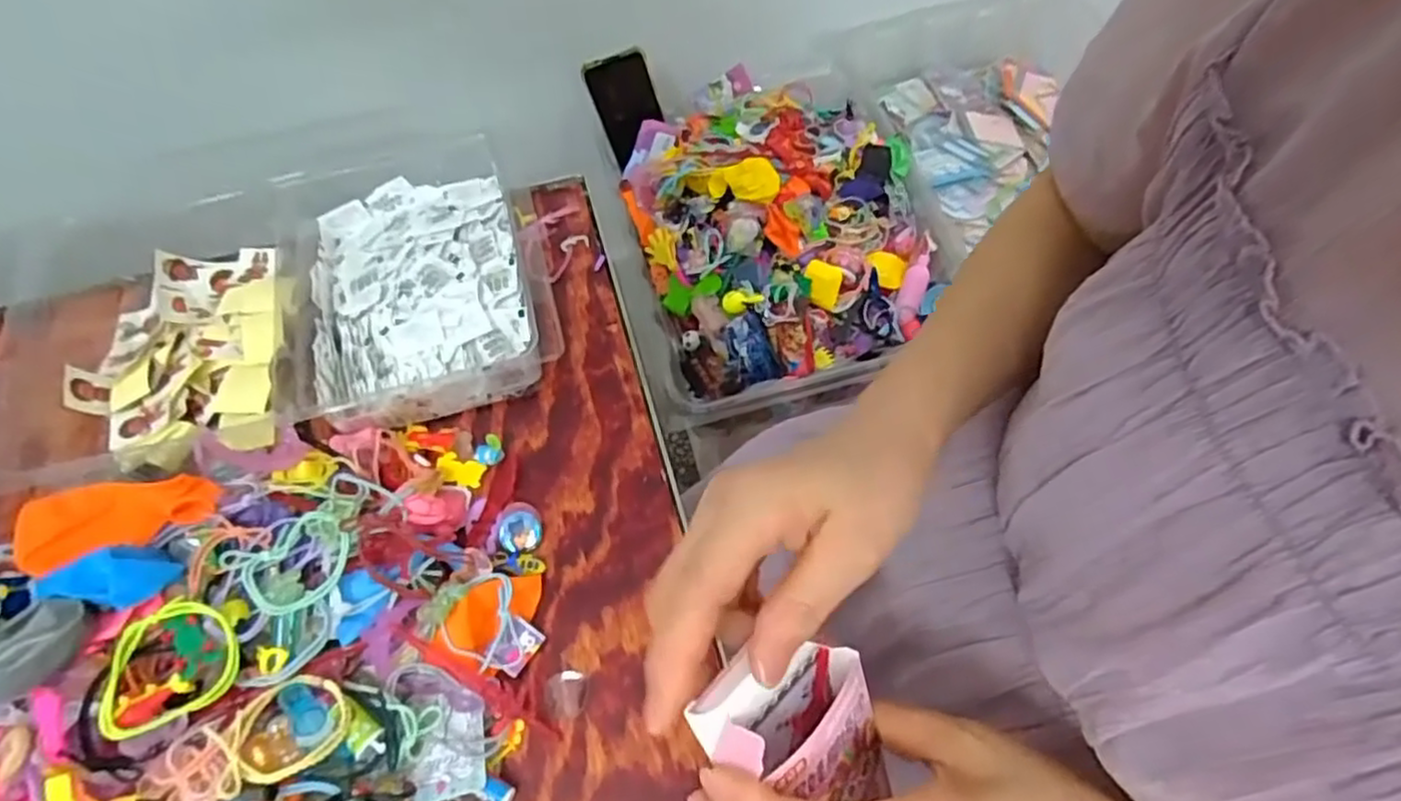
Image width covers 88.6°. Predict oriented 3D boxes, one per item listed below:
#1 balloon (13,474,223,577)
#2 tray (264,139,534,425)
[{"bbox_3d":[-0.301,0.058,0.376,0.086,0.022,0.045,-21,64,-16],"label":"balloon"},{"bbox_3d":[-0.203,-0.083,0.484,0.177,0.040,0.214,-13,62,-12],"label":"tray"}]

